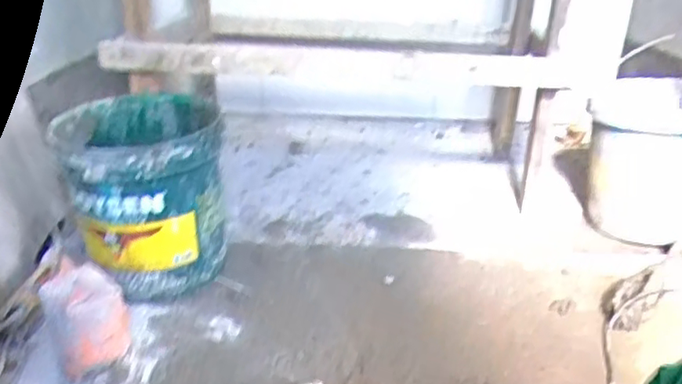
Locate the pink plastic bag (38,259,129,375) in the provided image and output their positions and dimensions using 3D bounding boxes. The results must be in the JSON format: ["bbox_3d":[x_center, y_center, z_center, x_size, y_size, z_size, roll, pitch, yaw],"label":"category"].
[{"bbox_3d":[-0.375,0.186,0.896,0.101,0.124,0.094,-19,33,-33],"label":"pink plastic bag"}]

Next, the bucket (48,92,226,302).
[{"bbox_3d":[-0.362,-0.002,1.143,0.269,0.287,0.303,-6,28,-13],"label":"bucket"}]

